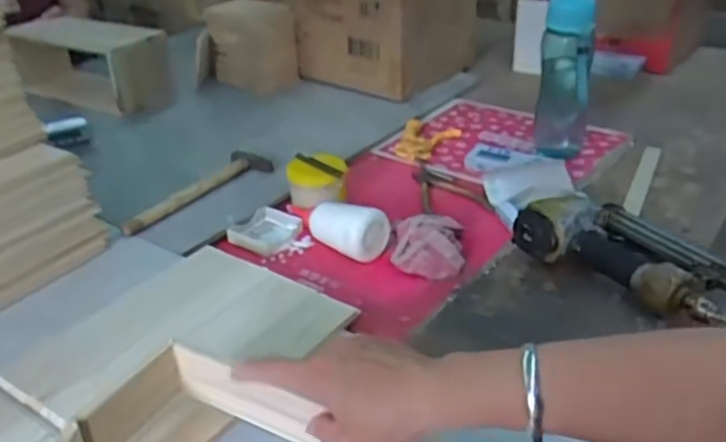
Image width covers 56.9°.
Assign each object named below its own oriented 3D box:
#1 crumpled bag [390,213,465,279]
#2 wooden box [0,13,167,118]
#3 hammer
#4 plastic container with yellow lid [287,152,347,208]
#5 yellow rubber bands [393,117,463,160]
[{"bbox_3d":[0.079,0.024,0.810,0.084,0.036,0.109,2,30,6],"label":"crumpled bag"},{"bbox_3d":[-0.519,-0.292,1.271,0.285,0.145,0.135,11,32,20],"label":"wooden box"},{"bbox_3d":[-0.234,-0.044,0.943,0.065,0.021,0.251,18,35,30],"label":"hammer"},{"bbox_3d":[-0.065,-0.054,0.933,0.082,0.057,0.071,-4,30,-4],"label":"plastic container with yellow lid"},{"bbox_3d":[0.107,-0.138,1.115,0.087,0.022,0.136,9,31,17],"label":"yellow rubber bands"}]

